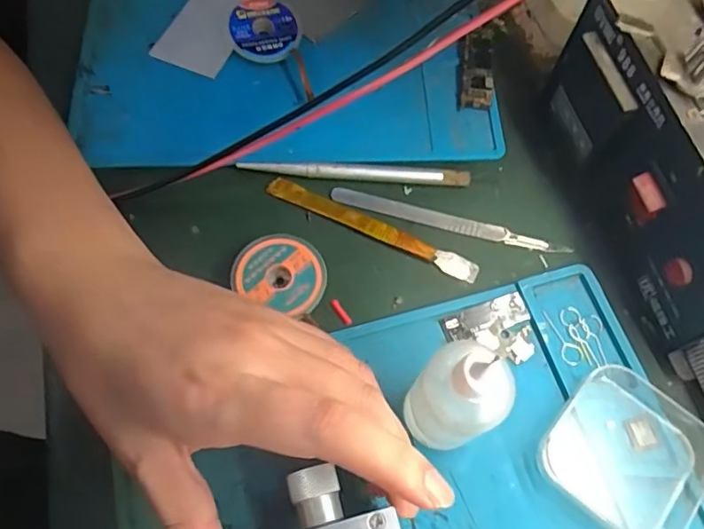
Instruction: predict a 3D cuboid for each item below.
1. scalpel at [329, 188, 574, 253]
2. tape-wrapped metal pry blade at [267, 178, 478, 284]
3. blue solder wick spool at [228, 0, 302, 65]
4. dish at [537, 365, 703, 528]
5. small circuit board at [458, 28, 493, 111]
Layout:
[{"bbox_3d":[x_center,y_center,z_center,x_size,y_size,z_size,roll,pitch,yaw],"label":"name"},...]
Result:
[{"bbox_3d":[0.051,-0.023,0.304,0.127,0.005,0.010,14,66,6],"label":"scalpel"},{"bbox_3d":[0.011,-0.021,0.300,0.119,0.004,0.014,24,67,10],"label":"tape-wrapped metal pry blade"},{"bbox_3d":[-0.052,-0.141,0.337,0.041,0.009,0.039,1,81,-5],"label":"blue solder wick spool"},{"bbox_3d":[0.123,0.084,0.248,0.067,0.015,0.064,39,70,16],"label":"dish"},{"bbox_3d":[0.075,-0.120,0.341,0.019,0.008,0.056,5,65,1],"label":"small circuit board"}]

